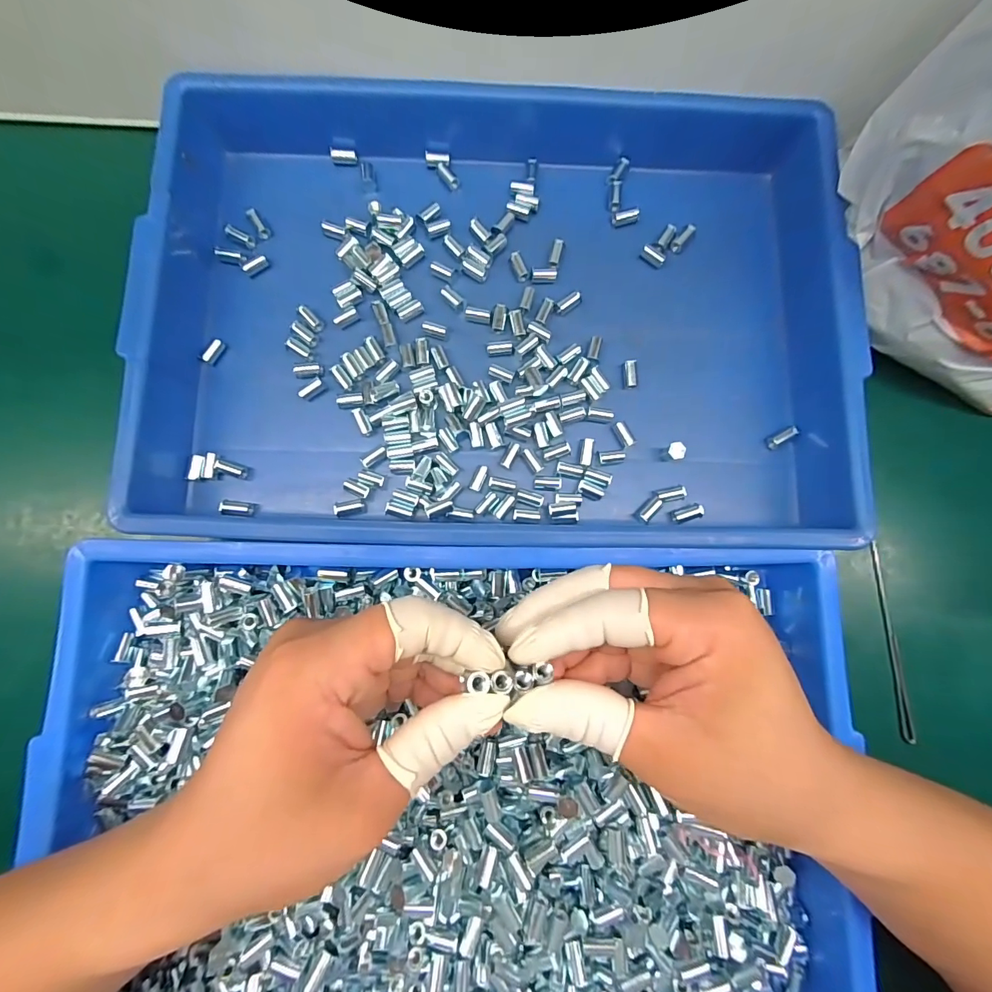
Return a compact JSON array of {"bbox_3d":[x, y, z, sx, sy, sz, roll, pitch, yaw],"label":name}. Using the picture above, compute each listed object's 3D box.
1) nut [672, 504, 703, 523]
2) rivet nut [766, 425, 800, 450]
[{"bbox_3d":[0.121,0.011,0.282,0.018,0.009,0.008,-19,85,-4],"label":"nut"},{"bbox_3d":[0.187,-0.039,0.289,0.021,0.006,0.008,-32,86,8],"label":"rivet nut"}]

